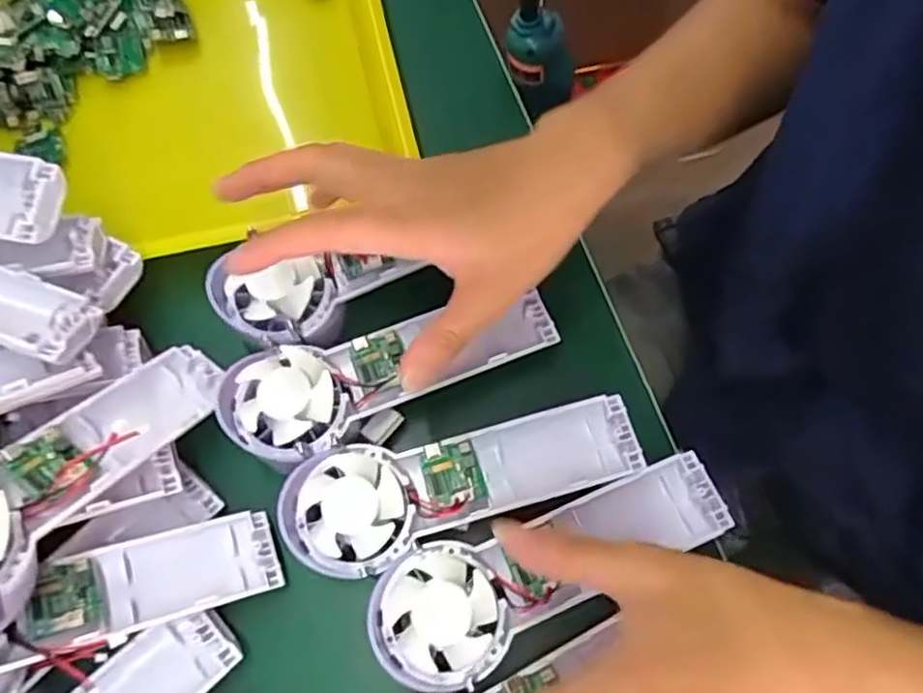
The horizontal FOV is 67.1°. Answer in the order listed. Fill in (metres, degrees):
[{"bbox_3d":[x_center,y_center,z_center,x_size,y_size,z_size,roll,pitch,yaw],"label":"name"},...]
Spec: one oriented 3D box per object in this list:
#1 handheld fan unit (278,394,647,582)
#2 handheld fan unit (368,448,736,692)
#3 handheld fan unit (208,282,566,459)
[{"bbox_3d":[0.000,0.066,0.349,0.176,0.043,0.056,-17,70,-5],"label":"handheld fan unit"},{"bbox_3d":[0.042,0.101,0.326,0.175,0.025,0.059,-22,71,-11],"label":"handheld fan unit"},{"bbox_3d":[-0.036,0.011,0.362,0.174,0.021,0.057,-17,70,-10],"label":"handheld fan unit"}]

